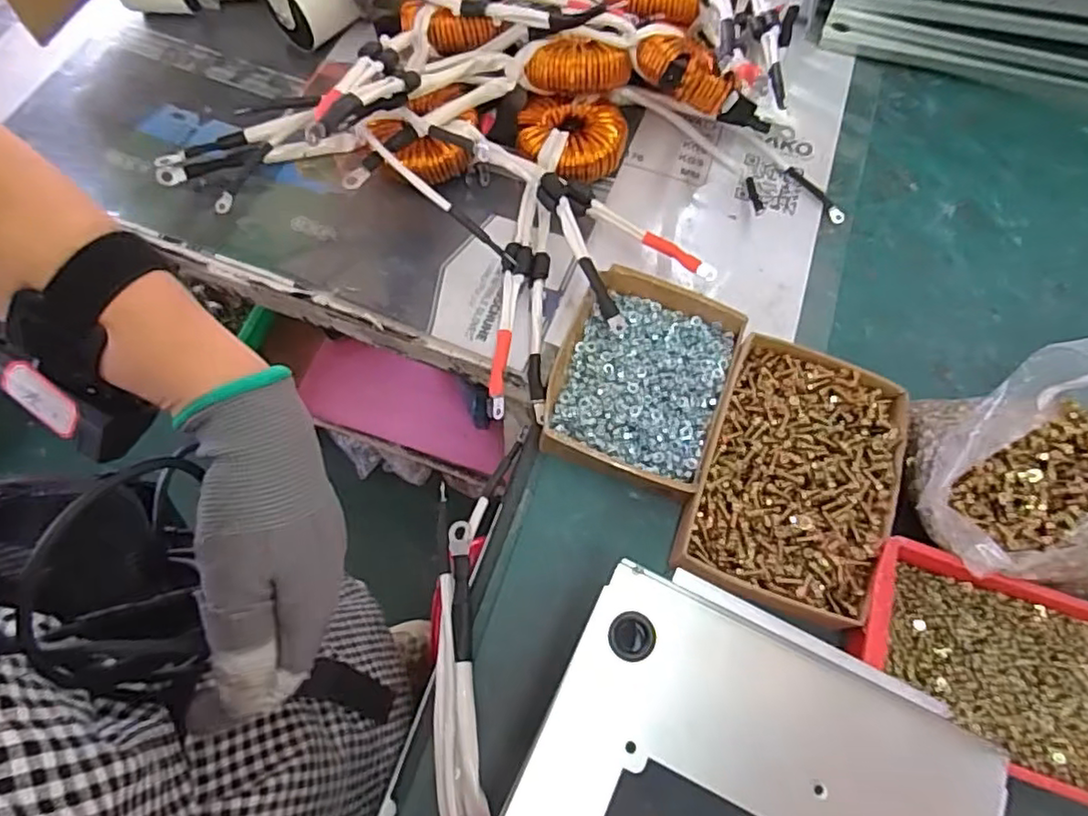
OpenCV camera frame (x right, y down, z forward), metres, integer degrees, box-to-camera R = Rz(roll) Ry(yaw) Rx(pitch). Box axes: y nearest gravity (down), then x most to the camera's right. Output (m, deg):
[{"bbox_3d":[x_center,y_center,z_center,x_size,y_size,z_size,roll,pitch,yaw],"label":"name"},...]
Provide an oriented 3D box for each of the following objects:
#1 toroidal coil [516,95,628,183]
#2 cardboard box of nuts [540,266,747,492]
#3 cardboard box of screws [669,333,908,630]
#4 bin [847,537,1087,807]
[{"bbox_3d":[0.029,-0.273,0.647,0.111,0.039,0.092,-2,68,-4],"label":"toroidal coil"},{"bbox_3d":[0.084,-0.023,0.550,0.137,0.035,0.183,20,68,5],"label":"cardboard box of nuts"},{"bbox_3d":[0.204,0.057,0.519,0.144,0.048,0.214,23,68,6],"label":"cardboard box of screws"},{"bbox_3d":[0.325,0.192,0.460,0.201,0.056,0.130,19,68,5],"label":"bin"}]

